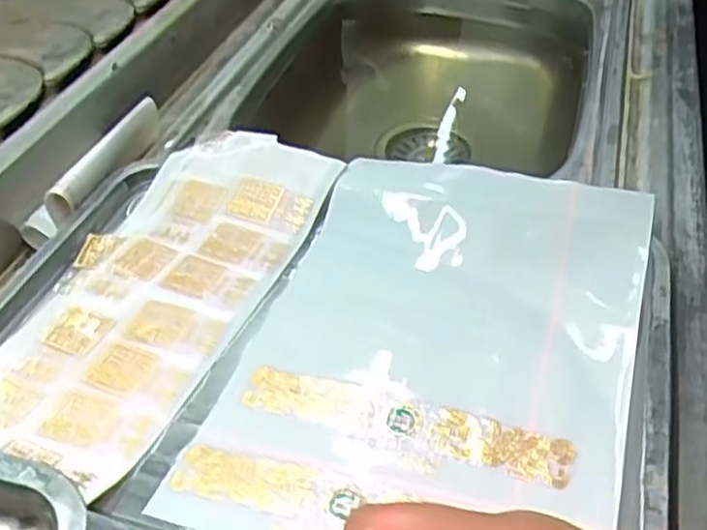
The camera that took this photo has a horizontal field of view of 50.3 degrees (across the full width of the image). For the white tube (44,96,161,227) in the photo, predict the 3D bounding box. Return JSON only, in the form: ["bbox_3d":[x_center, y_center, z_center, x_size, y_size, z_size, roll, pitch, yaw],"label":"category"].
[{"bbox_3d":[-0.181,-0.083,0.559,0.018,0.022,0.136,14,47,15],"label":"white tube"}]

